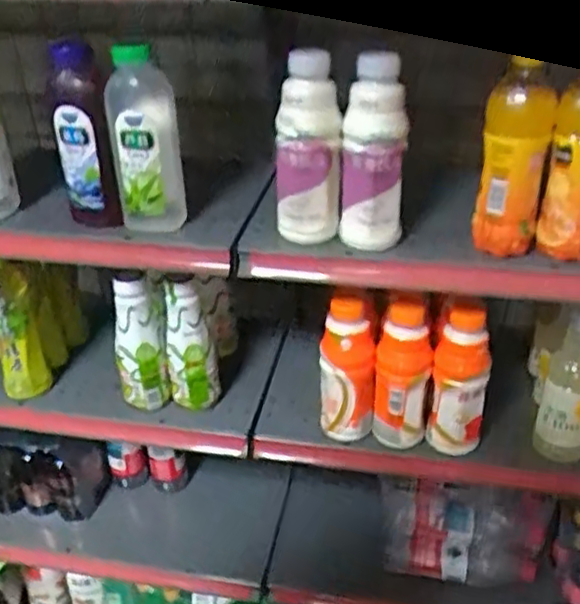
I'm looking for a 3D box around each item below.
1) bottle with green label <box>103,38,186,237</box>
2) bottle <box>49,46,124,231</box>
[{"bbox_3d":[-0.162,-0.176,0.766,0.077,0.199,0.077,-6,31,-8],"label":"bottle with green label"},{"bbox_3d":[-0.236,-0.187,0.789,0.065,0.205,0.077,-11,33,-16],"label":"bottle"}]

